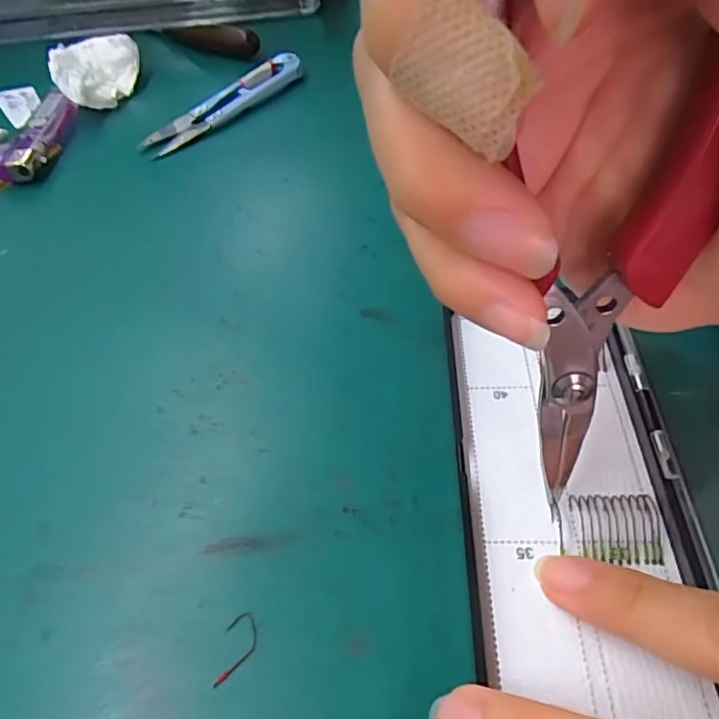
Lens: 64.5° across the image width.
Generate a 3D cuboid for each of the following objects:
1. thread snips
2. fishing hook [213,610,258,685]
[{"bbox_3d":[-0.073,-0.140,0.309,0.099,0.014,0.021,-38,57,-22],"label":"thread snips"},{"bbox_3d":[-0.031,0.072,0.142,0.008,0.004,0.017,1,52,7],"label":"fishing hook"}]

